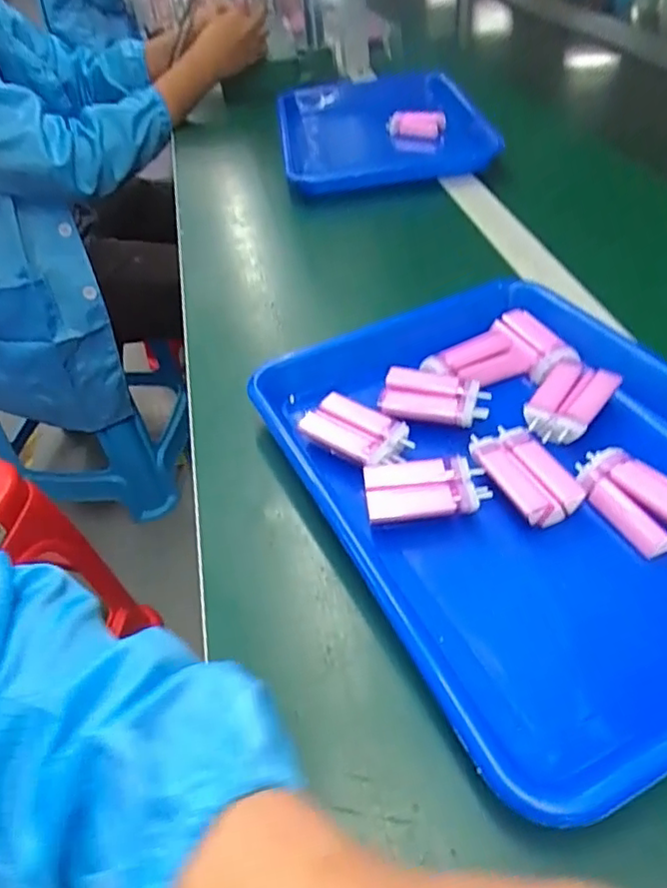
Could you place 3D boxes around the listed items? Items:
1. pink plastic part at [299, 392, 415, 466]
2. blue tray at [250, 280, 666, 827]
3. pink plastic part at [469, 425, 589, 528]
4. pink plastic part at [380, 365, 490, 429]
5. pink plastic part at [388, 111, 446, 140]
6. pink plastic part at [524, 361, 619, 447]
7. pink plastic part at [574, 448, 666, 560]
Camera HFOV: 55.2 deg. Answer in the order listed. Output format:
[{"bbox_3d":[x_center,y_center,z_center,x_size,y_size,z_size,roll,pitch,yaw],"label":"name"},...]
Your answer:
[{"bbox_3d":[0.014,-0.006,0.407,0.067,0.013,0.042,24,52,29],"label":"pink plastic part"},{"bbox_3d":[0.126,0.024,0.373,0.255,0.034,0.297,-22,46,-14],"label":"blue tray"},{"bbox_3d":[0.113,0.017,0.379,0.043,0.019,0.067,-21,45,-13],"label":"pink plastic part"},{"bbox_3d":[0.068,-0.032,0.426,0.068,0.013,0.045,7,46,15],"label":"pink plastic part"},{"bbox_3d":[0.107,-0.405,0.811,0.072,0.035,0.025,-5,44,3],"label":"pink plastic part"},{"bbox_3d":[0.152,-0.028,0.415,0.042,0.015,0.068,23,52,28],"label":"pink plastic part"},{"bbox_3d":[0.169,0.029,0.357,0.041,0.018,0.070,-30,48,-21],"label":"pink plastic part"}]

